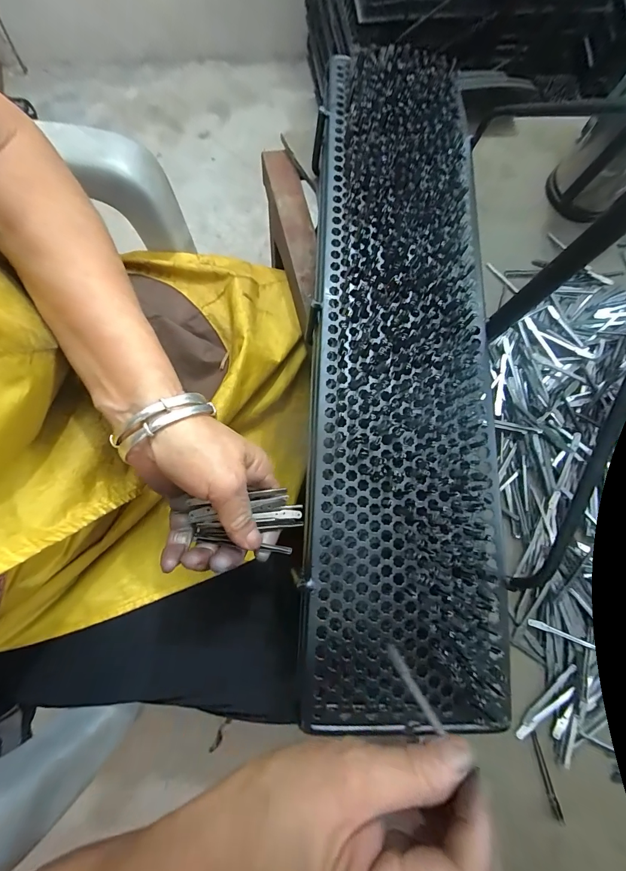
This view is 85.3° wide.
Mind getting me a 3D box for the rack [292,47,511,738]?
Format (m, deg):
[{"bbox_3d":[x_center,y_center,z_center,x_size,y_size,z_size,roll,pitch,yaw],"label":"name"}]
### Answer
[{"bbox_3d":[0.073,-0.085,0.277,0.143,0.021,0.531,3,77,-4],"label":"rack"}]

